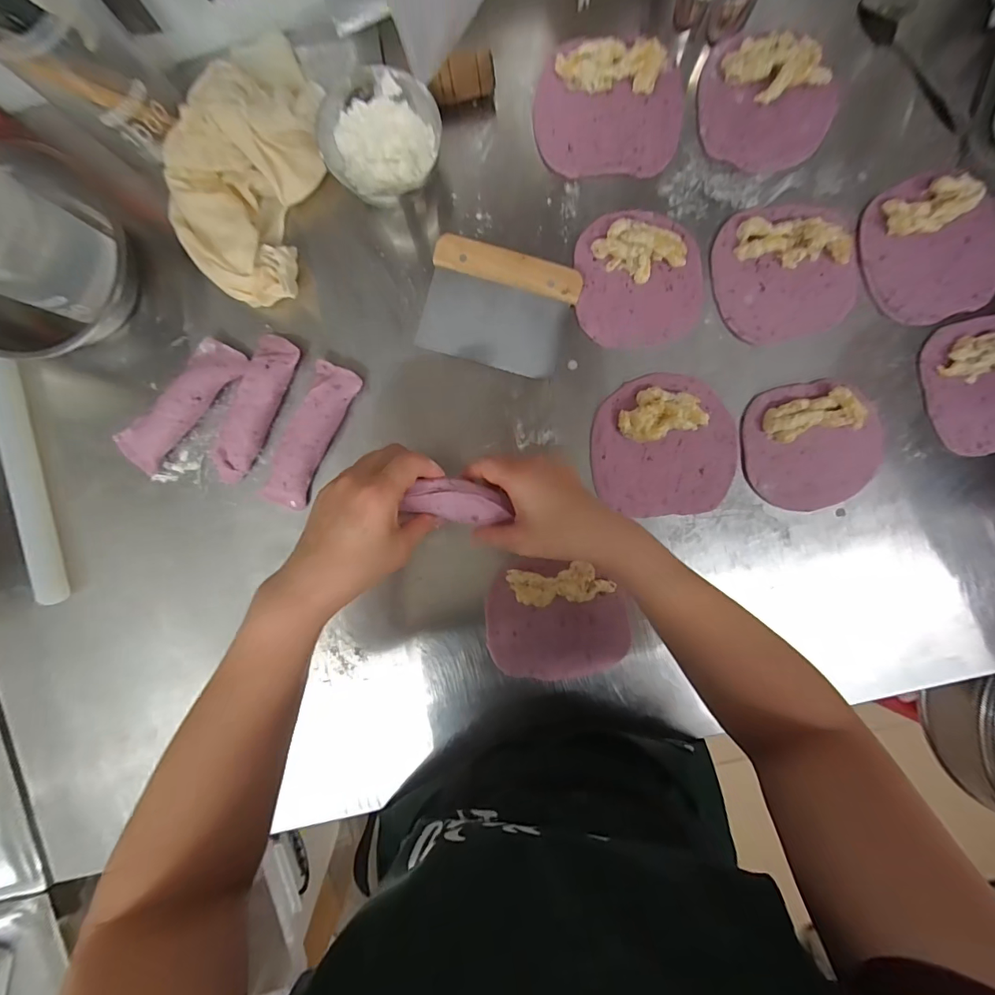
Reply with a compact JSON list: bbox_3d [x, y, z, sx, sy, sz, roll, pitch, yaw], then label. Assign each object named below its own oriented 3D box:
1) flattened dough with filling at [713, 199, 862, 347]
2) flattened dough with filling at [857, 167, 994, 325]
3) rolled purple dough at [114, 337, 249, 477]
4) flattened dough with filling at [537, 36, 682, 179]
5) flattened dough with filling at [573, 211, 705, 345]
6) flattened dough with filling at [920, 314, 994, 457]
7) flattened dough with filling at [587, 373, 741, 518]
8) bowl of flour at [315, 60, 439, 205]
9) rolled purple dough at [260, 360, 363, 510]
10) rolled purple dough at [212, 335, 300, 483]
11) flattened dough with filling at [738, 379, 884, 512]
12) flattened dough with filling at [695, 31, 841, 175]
[{"bbox_3d":[0.292,-0.227,0.447,0.138,0.018,0.128,-13,95,1],"label":"flattened dough with filling"},{"bbox_3d":[0.436,-0.248,0.445,0.124,0.024,0.137,-24,94,2],"label":"flattened dough with filling"},{"bbox_3d":[-0.321,-0.096,0.460,0.044,0.042,0.153,43,94,-3],"label":"rolled purple dough"},{"bbox_3d":[0.109,-0.381,0.437,0.140,0.018,0.118,1,95,0],"label":"flattened dough with filling"},{"bbox_3d":[0.145,-0.219,0.444,0.127,0.023,0.129,0,95,0],"label":"flattened dough with filling"},{"bbox_3d":[0.514,-0.117,0.450,0.144,0.028,0.134,-13,95,1],"label":"flattened dough with filling"},{"bbox_3d":[0.173,-0.053,0.458,0.147,0.021,0.142,0,95,0],"label":"flattened dough with filling"},{"bbox_3d":[-0.109,-0.338,0.427,0.109,0.048,0.101,-23,94,2],"label":"bowl of flour"},{"bbox_3d":[-0.191,-0.061,0.462,0.049,0.042,0.155,25,94,-2],"label":"rolled purple dough"},{"bbox_3d":[-0.247,-0.088,0.458,0.043,0.042,0.154,22,95,-2],"label":"rolled purple dough"},{"bbox_3d":[0.327,-0.053,0.457,0.137,0.020,0.127,-9,95,1],"label":"flattened dough with filling"},{"bbox_3d":[0.263,-0.382,0.434,0.128,0.020,0.111,7,95,-1],"label":"flattened dough with filling"}]

